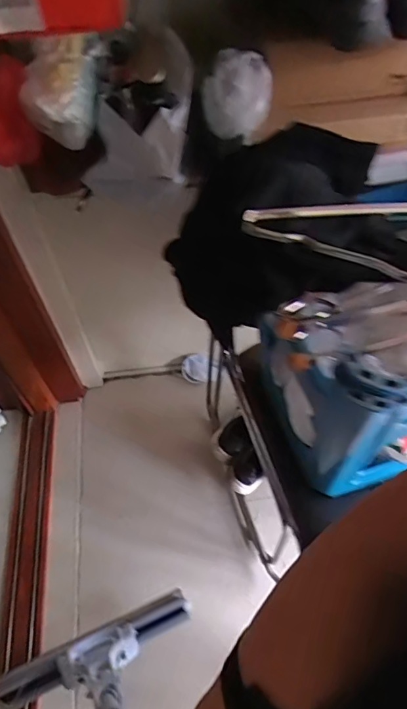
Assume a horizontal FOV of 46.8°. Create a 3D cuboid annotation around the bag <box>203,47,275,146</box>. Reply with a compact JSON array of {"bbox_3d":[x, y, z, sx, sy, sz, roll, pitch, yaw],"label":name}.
[{"bbox_3d":[0.056,-0.424,0.777,0.108,0.107,0.074,33,65,21],"label":"bag"}]

